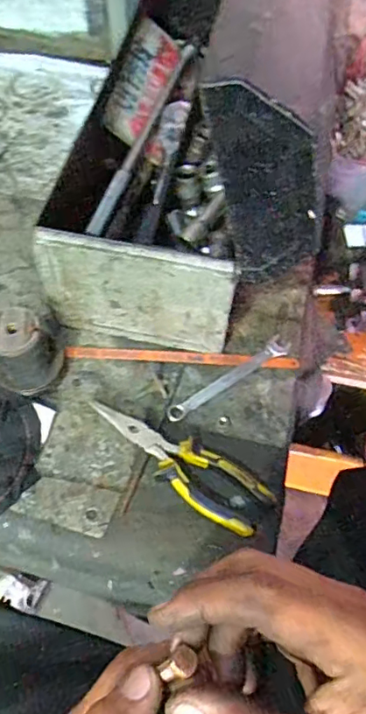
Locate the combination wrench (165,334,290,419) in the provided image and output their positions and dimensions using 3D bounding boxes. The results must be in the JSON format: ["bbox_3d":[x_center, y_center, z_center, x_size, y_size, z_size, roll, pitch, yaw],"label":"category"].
[{"bbox_3d":[0.048,0.023,0.573,0.150,0.006,0.021,-31,65,-18],"label":"combination wrench"}]

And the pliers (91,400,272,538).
[{"bbox_3d":[-0.005,0.097,0.521,0.186,0.024,0.054,34,64,17],"label":"pliers"}]

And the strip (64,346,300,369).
[{"bbox_3d":[-0.001,-0.001,0.591,0.247,0.006,0.016,4,60,0],"label":"strip"}]

